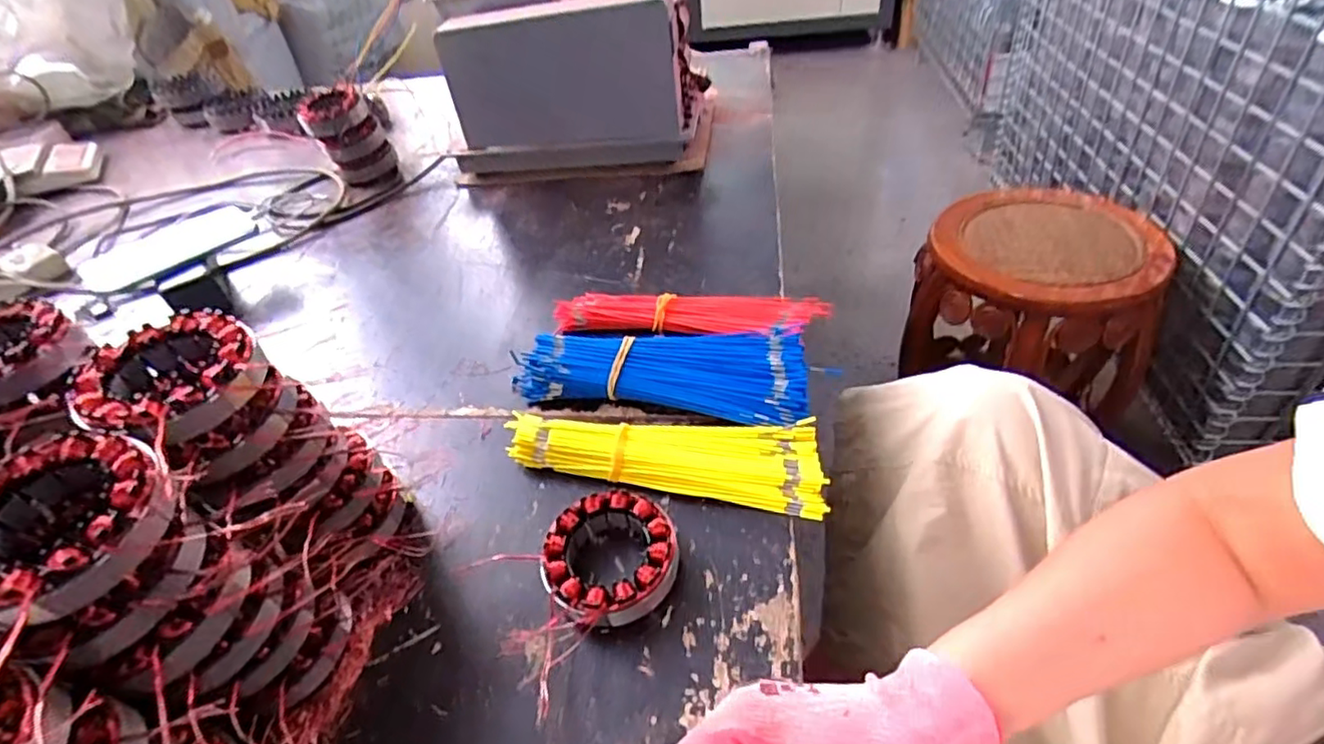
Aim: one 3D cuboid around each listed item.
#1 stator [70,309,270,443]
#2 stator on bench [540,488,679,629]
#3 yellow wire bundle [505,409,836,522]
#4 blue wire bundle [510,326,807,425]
[{"bbox_3d":[-0.269,0.002,0.356,0.088,0.028,0.082,22,50,29],"label":"stator"},{"bbox_3d":[-0.034,0.124,0.427,0.090,0.032,0.086,-5,42,4],"label":"stator on bench"},{"bbox_3d":[0.002,0.059,0.498,0.243,0.024,0.069,6,44,16],"label":"yellow wire bundle"},{"bbox_3d":[-0.002,-0.002,0.556,0.251,0.037,0.095,4,43,14],"label":"blue wire bundle"}]

